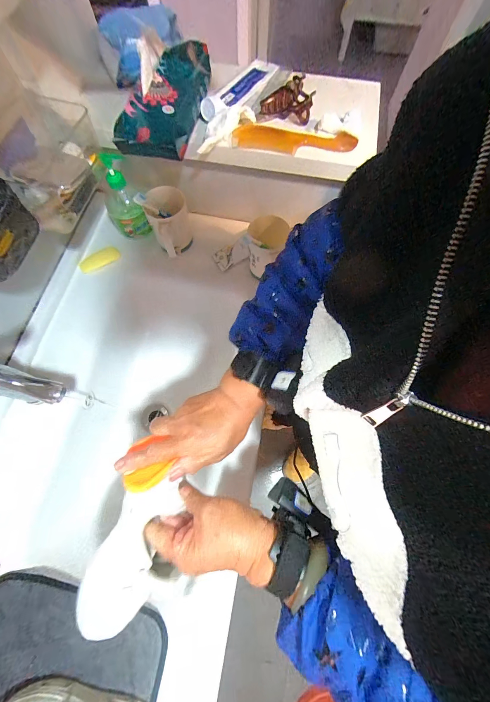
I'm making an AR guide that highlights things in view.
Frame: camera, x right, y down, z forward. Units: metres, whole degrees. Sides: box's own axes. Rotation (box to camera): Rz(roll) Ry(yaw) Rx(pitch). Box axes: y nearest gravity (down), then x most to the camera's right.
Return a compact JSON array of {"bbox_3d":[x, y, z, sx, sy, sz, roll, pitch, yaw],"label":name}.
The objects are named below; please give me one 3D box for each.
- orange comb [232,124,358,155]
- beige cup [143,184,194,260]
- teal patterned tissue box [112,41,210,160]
[{"bbox_3d":[0.085,-0.362,0.467,0.207,0.015,0.058,6,72,2],"label":"orange comb"},{"bbox_3d":[-0.151,-0.259,0.557,0.078,0.120,0.071,0,72,0],"label":"beige cup"},{"bbox_3d":[-0.131,-0.425,0.449,0.117,0.083,0.222,6,72,2],"label":"teal patterned tissue box"}]

